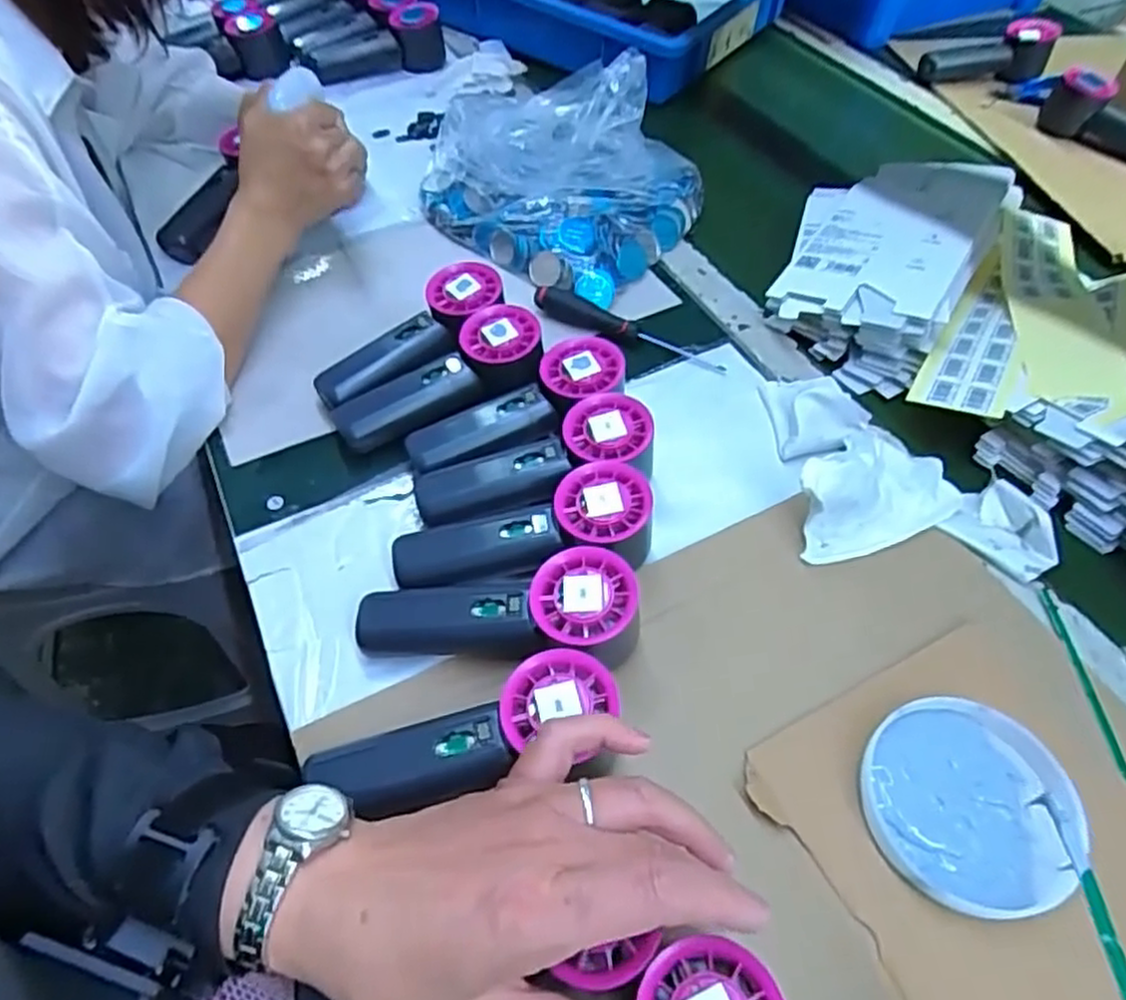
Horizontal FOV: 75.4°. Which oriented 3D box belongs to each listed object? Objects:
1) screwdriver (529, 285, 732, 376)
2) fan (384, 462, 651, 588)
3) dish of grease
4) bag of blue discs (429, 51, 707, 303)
[{"bbox_3d":[0.053,-0.136,0.583,0.160,0.020,0.022,24,56,15],"label":"screwdriver"},{"bbox_3d":[-0.022,0.029,0.435,0.153,0.054,0.067,-12,55,-11],"label":"fan"},{"bbox_3d":[0.202,0.150,0.362,0.100,0.018,0.097,1,53,-2],"label":"dish of grease"},{"bbox_3d":[-0.013,-0.309,0.671,0.257,0.088,0.218,30,58,19],"label":"bag of blue discs"}]

